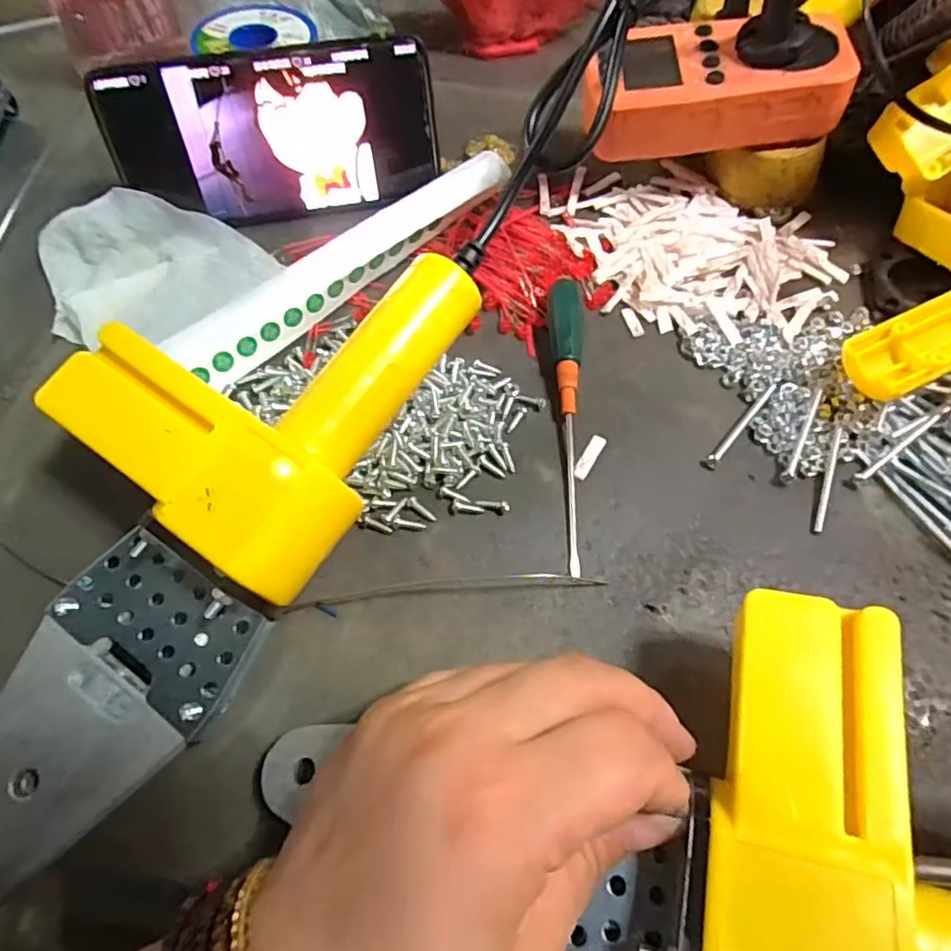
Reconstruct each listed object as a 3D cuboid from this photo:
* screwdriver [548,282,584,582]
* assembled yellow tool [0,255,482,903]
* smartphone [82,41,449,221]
[{"bbox_3d":[0.043,-0.028,0.275,0.015,0.020,0.143,1,62,0],"label":"screwdriver"},{"bbox_3d":[-0.109,0.015,0.231,0.113,0.065,0.277,32,80,16],"label":"assembled yellow tool"},{"bbox_3d":[-0.104,-0.178,0.324,0.165,0.075,0.005,-9,37,-7],"label":"smartphone"}]

